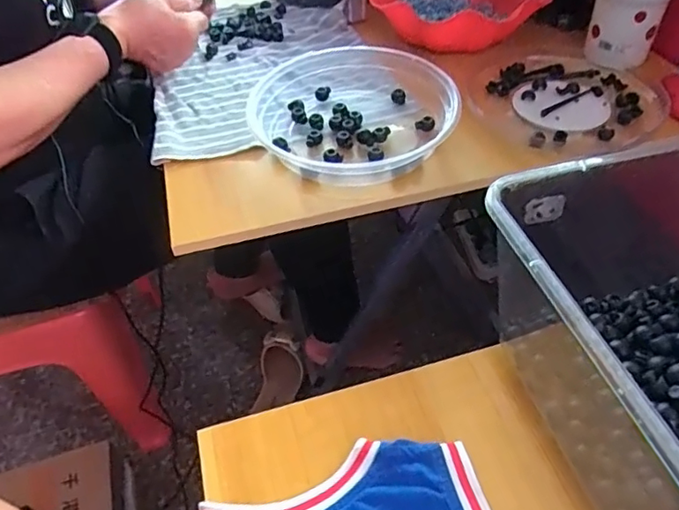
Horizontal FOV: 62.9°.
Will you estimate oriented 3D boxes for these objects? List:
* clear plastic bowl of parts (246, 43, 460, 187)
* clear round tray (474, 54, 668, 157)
[{"bbox_3d":[0.012,-0.150,0.562,0.190,0.039,0.194,-2,46,2],"label":"clear plastic bowl of parts"},{"bbox_3d":[0.251,-0.177,0.623,0.193,0.022,0.214,11,48,15],"label":"clear round tray"}]

